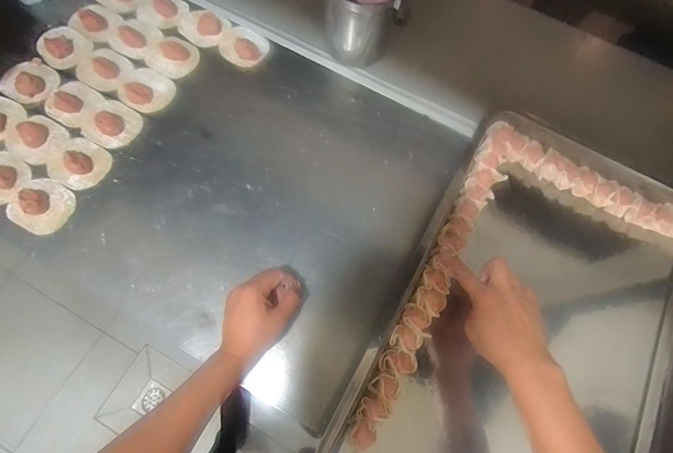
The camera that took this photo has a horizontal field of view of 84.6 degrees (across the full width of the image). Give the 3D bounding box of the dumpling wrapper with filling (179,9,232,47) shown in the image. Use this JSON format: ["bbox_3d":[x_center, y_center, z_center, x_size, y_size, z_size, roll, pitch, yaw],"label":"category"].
[{"bbox_3d":[-0.231,-0.342,0.635,0.079,0.010,0.068,28,71,7],"label":"dumpling wrapper with filling"}]

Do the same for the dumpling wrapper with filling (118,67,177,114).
[{"bbox_3d":[-0.305,-0.222,0.582,0.074,0.022,0.074,30,71,7],"label":"dumpling wrapper with filling"}]

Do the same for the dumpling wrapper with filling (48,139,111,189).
[{"bbox_3d":[-0.375,-0.094,0.532,0.083,0.025,0.072,31,71,8],"label":"dumpling wrapper with filling"}]

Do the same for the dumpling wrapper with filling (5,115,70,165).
[{"bbox_3d":[-0.447,-0.131,0.546,0.084,0.015,0.069,29,71,7],"label":"dumpling wrapper with filling"}]

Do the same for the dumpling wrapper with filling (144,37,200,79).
[{"bbox_3d":[-0.273,-0.281,0.615,0.077,0.013,0.070,1,70,-3],"label":"dumpling wrapper with filling"}]

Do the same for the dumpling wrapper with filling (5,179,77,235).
[{"bbox_3d":[-0.411,-0.033,0.508,0.082,0.022,0.073,29,71,7],"label":"dumpling wrapper with filling"}]

